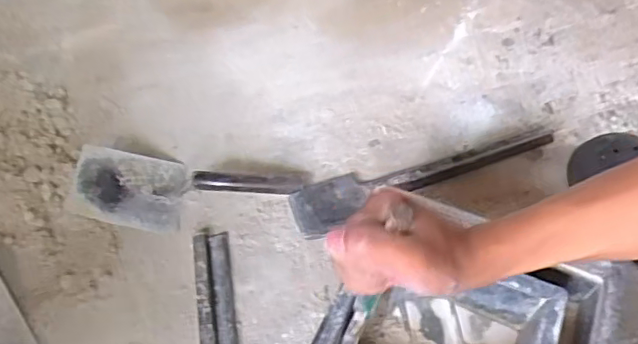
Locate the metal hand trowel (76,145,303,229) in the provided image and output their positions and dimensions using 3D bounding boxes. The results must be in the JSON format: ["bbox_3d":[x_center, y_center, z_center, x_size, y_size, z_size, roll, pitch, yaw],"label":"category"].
[{"bbox_3d":[-0.163,0.009,0.721,0.274,0.051,0.109,-7,56,1],"label":"metal hand trowel"}]

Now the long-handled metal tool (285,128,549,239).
[{"bbox_3d":[0.124,-0.004,0.714,0.333,0.022,0.073,-20,56,-11],"label":"long-handled metal tool"}]

